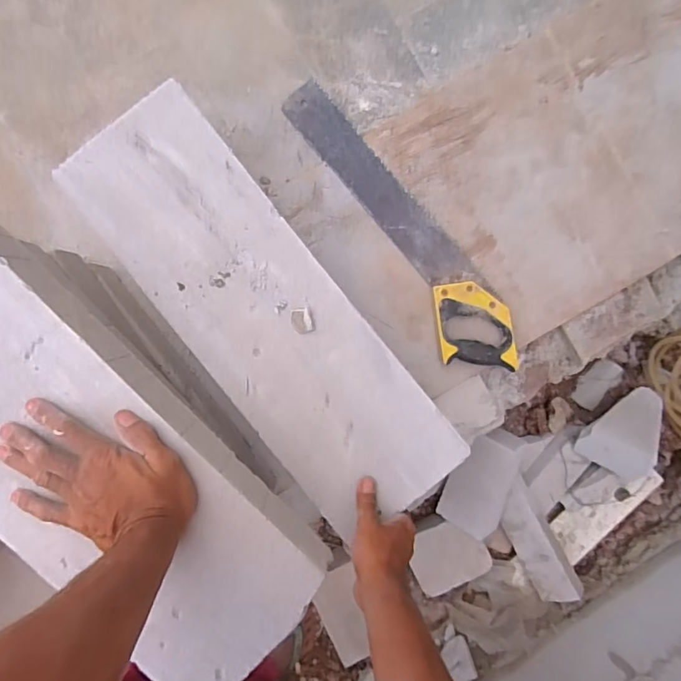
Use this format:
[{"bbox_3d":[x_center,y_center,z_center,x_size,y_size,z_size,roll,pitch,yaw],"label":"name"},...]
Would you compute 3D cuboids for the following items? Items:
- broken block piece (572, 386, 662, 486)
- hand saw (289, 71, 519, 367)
[{"bbox_3d":[0.537,0.166,0.953,0.137,0.086,0.174,21,87,-6],"label":"broken block piece"},{"bbox_3d":[0.091,-0.162,0.744,0.113,0.041,0.516,-37,94,-6],"label":"hand saw"}]

